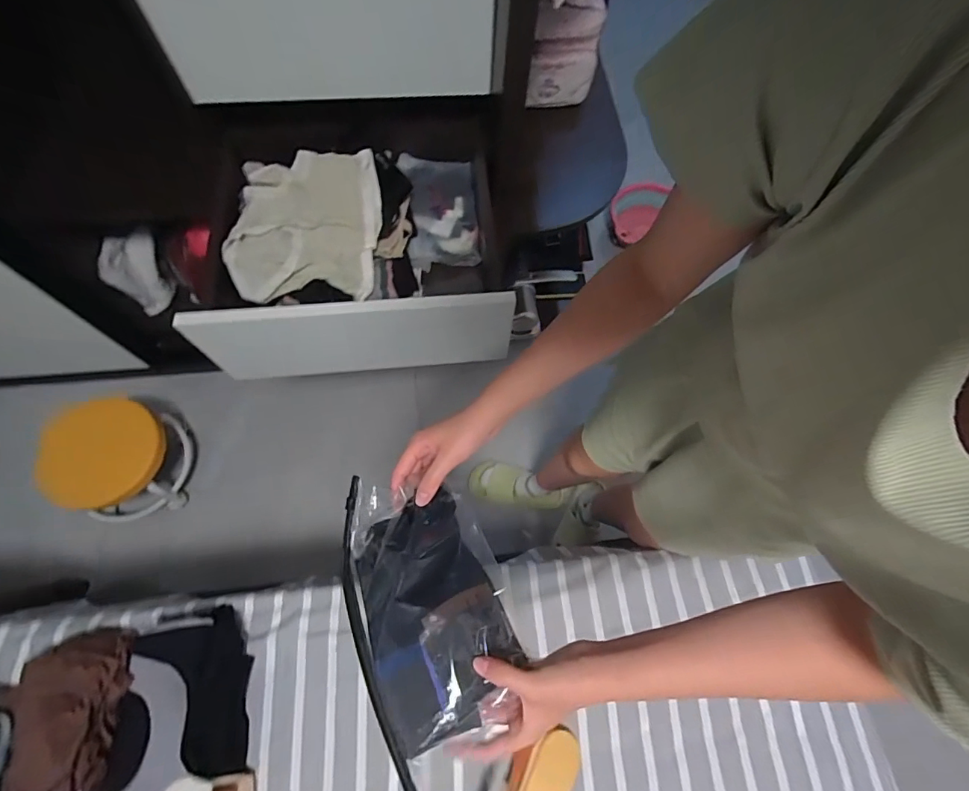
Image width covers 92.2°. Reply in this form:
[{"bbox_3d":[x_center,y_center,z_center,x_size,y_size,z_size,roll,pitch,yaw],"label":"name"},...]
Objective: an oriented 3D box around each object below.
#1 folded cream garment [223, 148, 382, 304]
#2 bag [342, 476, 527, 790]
[{"bbox_3d":[-0.287,-0.276,0.739,0.238,0.061,0.252,1,68,-2],"label":"folded cream garment"},{"bbox_3d":[-0.052,0.182,0.410,0.133,0.047,0.225,-17,70,-9],"label":"bag"}]

